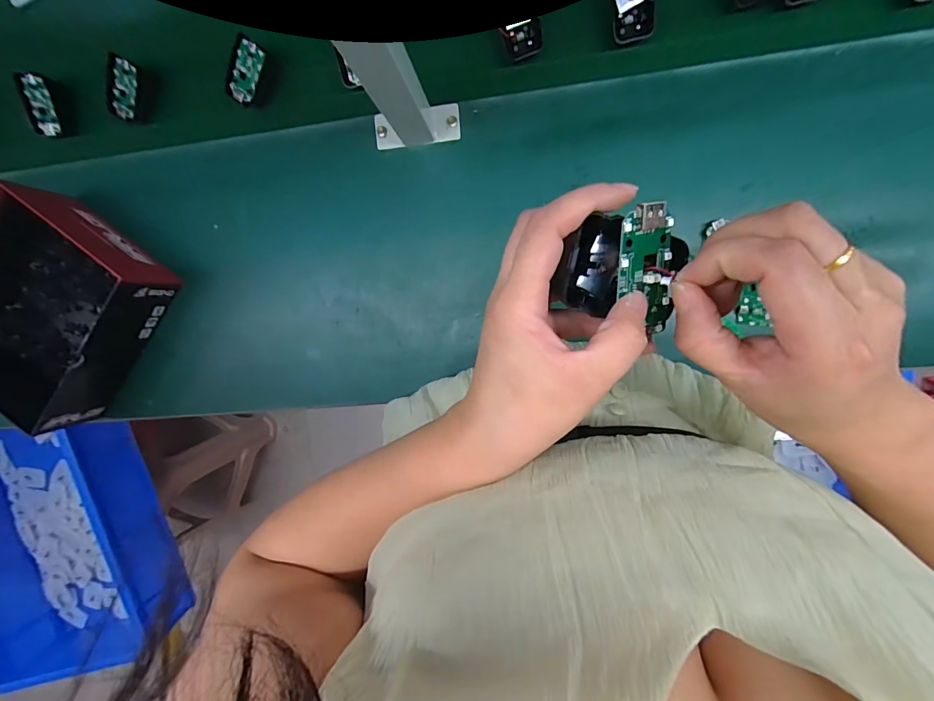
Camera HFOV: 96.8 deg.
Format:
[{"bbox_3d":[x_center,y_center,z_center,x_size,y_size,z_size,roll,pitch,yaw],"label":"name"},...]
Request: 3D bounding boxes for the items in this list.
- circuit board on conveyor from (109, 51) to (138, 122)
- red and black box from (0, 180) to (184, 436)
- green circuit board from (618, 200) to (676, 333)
[{"bbox_3d":[-0.426,-0.324,0.512,0.035,0.006,0.066,22,112,-4],"label":"circuit board on conveyor"},{"bbox_3d":[-0.528,-0.037,0.523,0.197,0.085,0.278,38,99,1],"label":"red and black box"},{"bbox_3d":[0.086,-0.036,0.193,0.031,0.008,0.061,-18,113,-18],"label":"green circuit board"}]

